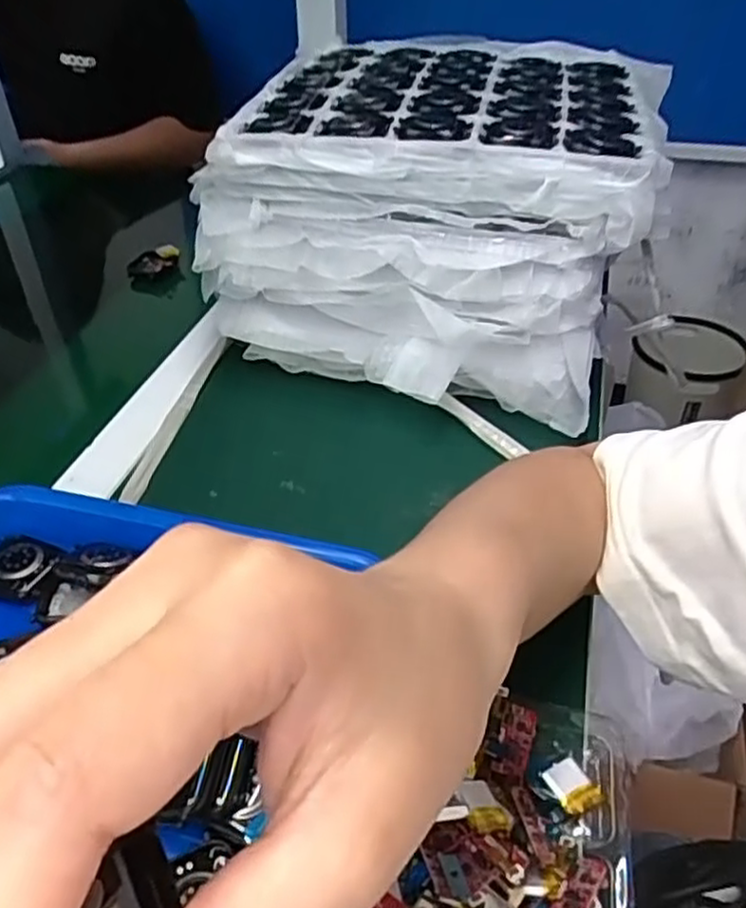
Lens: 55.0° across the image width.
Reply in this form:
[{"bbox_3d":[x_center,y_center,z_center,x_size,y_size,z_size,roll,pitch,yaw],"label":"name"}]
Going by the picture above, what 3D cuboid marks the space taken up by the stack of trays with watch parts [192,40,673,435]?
[{"bbox_3d":[0.051,-0.181,0.530,0.291,0.159,0.244,15,43,18],"label":"stack of trays with watch parts"}]

